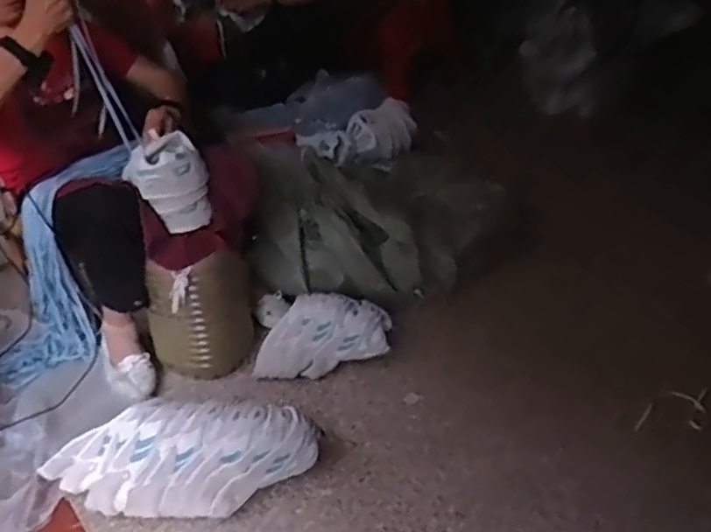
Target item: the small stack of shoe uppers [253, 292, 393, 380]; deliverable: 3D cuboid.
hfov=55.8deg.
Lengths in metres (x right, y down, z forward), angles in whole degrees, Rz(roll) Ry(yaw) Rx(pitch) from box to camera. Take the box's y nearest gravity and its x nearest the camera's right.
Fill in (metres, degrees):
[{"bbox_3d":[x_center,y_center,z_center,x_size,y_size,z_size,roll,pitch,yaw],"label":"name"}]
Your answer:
[{"bbox_3d":[-0.069,0.148,1.437,0.284,0.144,0.127,-2,32,0],"label":"small stack of shoe uppers"}]

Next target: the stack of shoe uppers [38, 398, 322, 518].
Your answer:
[{"bbox_3d":[-0.304,0.327,1.134,0.469,0.161,0.140,1,32,6],"label":"stack of shoe uppers"}]

